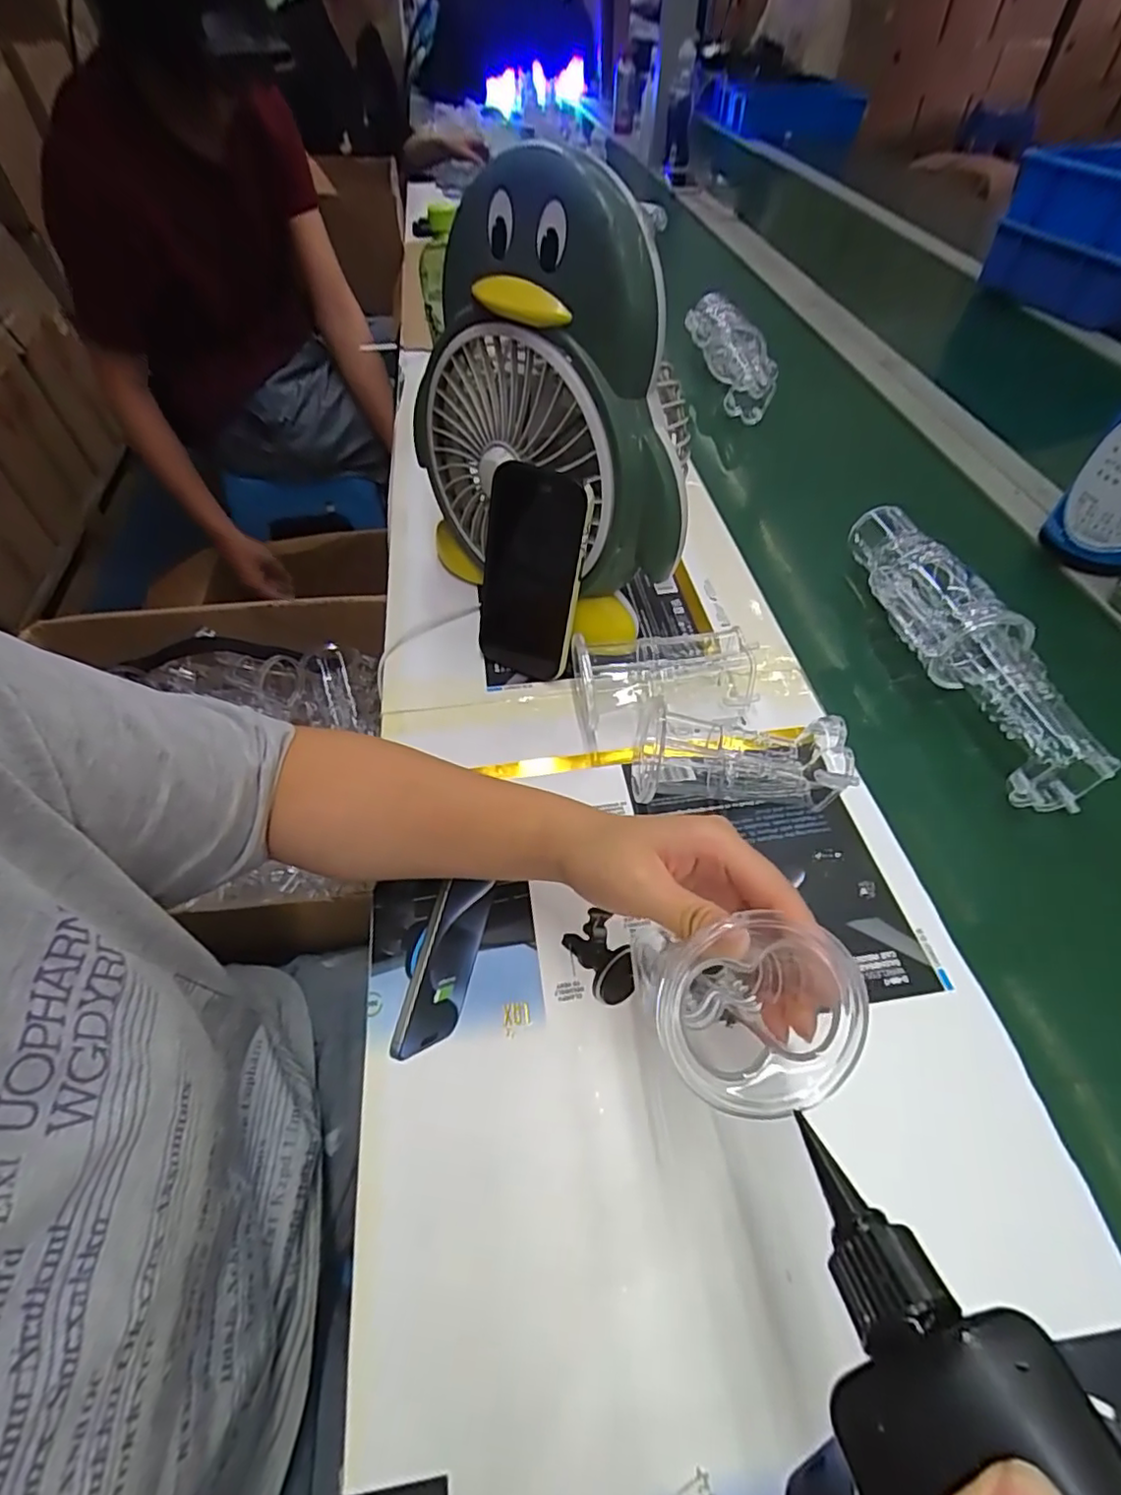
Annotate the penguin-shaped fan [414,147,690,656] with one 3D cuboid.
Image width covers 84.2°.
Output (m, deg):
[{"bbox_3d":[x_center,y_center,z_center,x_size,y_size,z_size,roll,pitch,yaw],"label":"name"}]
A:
[{"bbox_3d":[-0.006,-0.237,0.464,0.116,0.284,0.239,-35,59,-24],"label":"penguin-shaped fan"}]

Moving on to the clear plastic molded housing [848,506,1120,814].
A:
[{"bbox_3d":[0.307,-0.092,0.484,0.078,0.069,0.290,-13,53,-9],"label":"clear plastic molded housing"}]

